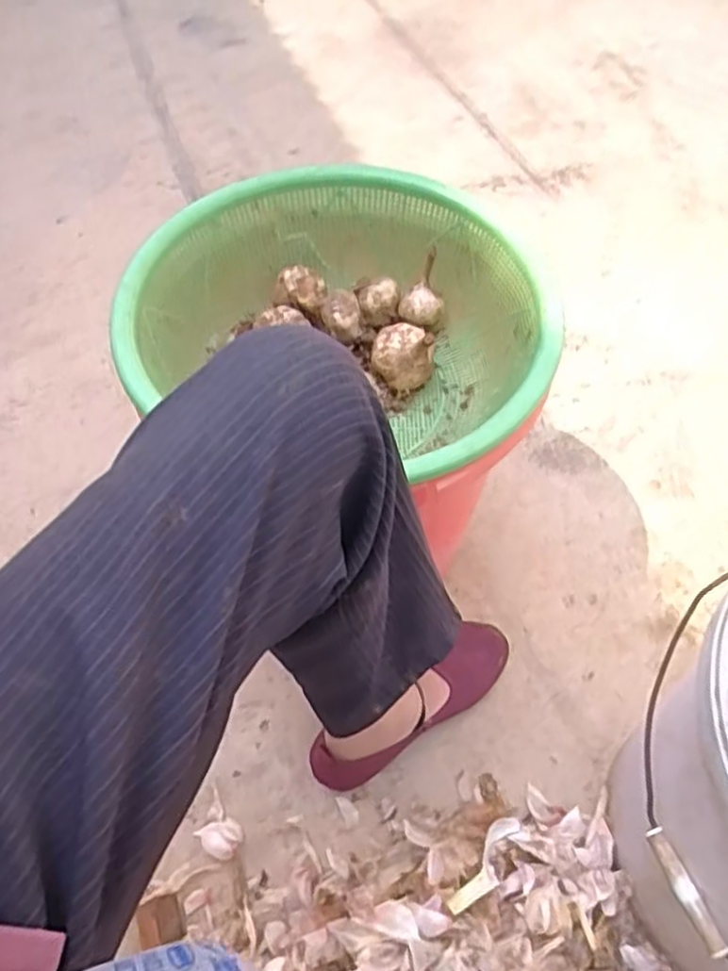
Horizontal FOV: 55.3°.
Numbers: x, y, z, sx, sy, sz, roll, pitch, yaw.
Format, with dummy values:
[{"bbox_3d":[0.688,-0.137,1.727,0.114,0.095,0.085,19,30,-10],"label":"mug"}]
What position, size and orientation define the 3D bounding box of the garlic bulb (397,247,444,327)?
[{"bbox_3d":[0.060,-0.193,0.691,0.046,0.062,0.051,7,55,6],"label":"garlic bulb"}]

